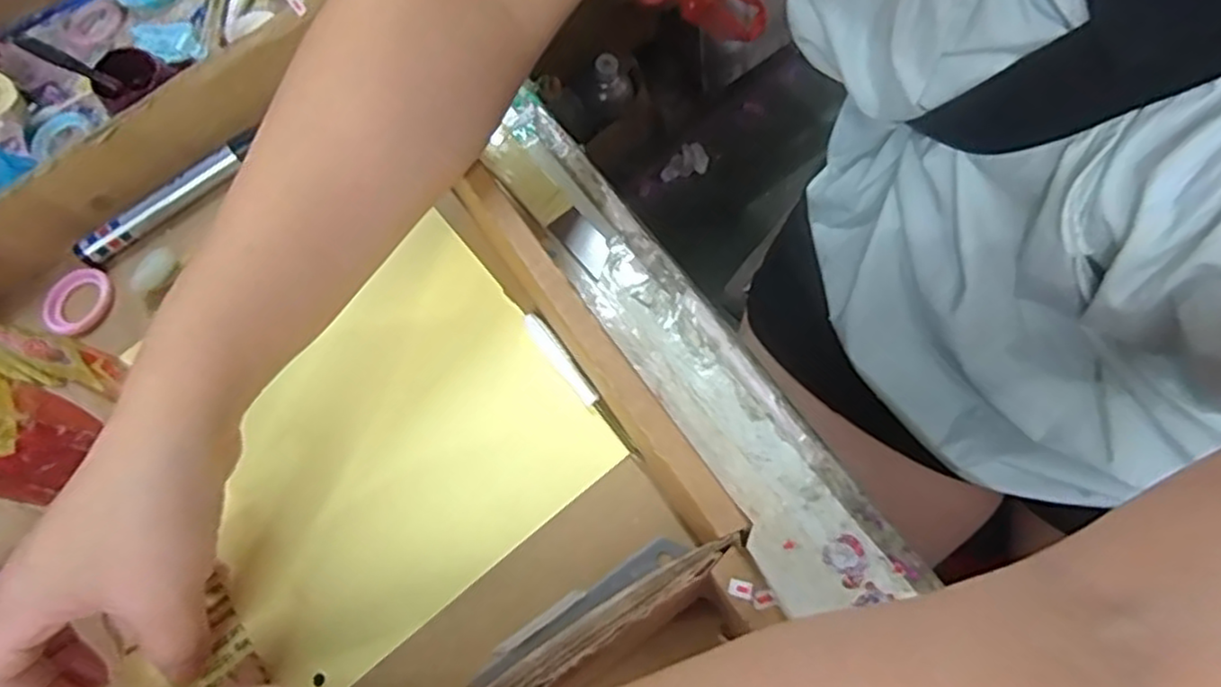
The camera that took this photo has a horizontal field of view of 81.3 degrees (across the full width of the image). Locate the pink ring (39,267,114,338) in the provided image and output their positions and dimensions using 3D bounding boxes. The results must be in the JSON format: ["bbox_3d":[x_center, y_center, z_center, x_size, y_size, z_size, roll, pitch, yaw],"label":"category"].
[{"bbox_3d":[-0.283,-0.022,0.379,0.035,0.008,0.038,-3,67,8],"label":"pink ring"}]

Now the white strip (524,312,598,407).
[{"bbox_3d":[-0.022,0.007,0.319,0.008,0.010,0.051,-37,67,-7],"label":"white strip"}]

